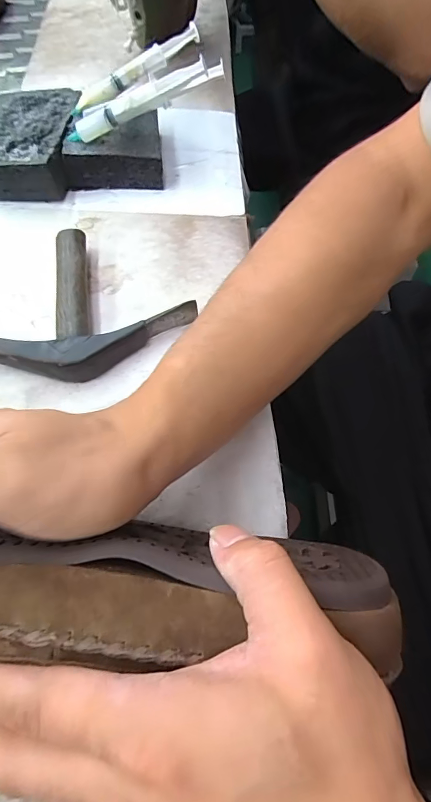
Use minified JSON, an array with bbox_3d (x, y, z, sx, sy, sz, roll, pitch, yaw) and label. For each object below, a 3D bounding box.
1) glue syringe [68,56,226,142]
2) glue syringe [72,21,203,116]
[{"bbox_3d":[-0.062,-0.256,0.346,0.143,0.022,0.018,-14,57,13],"label":"glue syringe"},{"bbox_3d":[-0.075,-0.311,0.383,0.137,0.018,0.023,-31,61,2],"label":"glue syringe"}]

